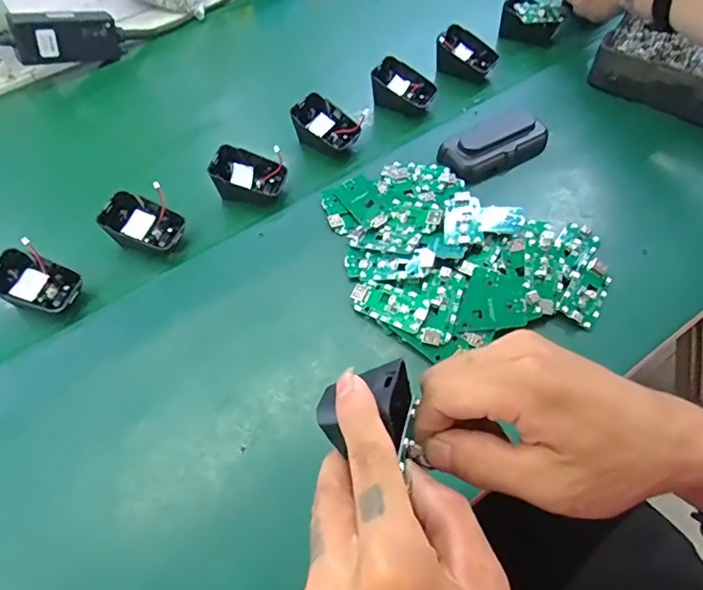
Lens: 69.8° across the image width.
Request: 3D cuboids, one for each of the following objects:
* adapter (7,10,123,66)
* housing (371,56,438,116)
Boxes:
[{"bbox_3d":[-0.343,-0.311,0.610,0.116,0.051,0.025,-20,56,-32],"label":"adapter"},{"bbox_3d":[0.058,-0.226,0.552,0.068,0.034,0.051,24,63,18],"label":"housing"}]

